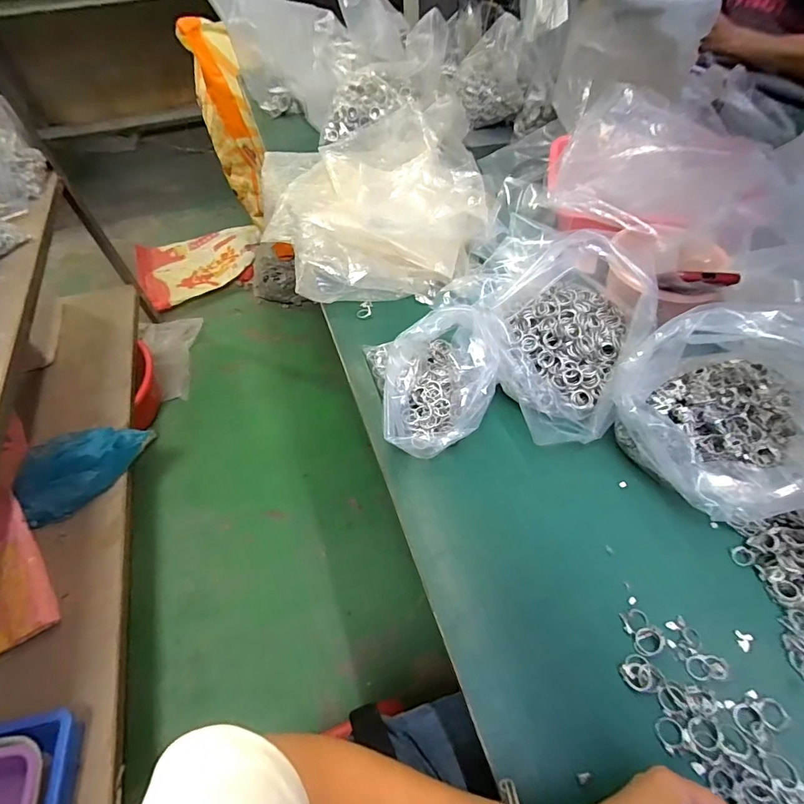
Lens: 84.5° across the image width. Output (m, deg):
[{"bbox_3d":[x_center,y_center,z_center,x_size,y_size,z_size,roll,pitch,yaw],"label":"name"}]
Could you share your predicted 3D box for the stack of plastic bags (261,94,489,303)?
[{"bbox_3d":[-0.046,-0.358,0.754,0.380,0.088,0.461,-9,55,-5],"label":"stack of plastic bags"}]

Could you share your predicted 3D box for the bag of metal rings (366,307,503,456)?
[{"bbox_3d":[0.037,-0.023,0.486,0.141,0.107,0.120,-21,57,-12],"label":"bag of metal rings"}]

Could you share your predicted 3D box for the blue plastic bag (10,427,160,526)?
[{"bbox_3d":[-0.758,0.136,1.033,0.148,0.113,0.294,37,64,24],"label":"blue plastic bag"}]

